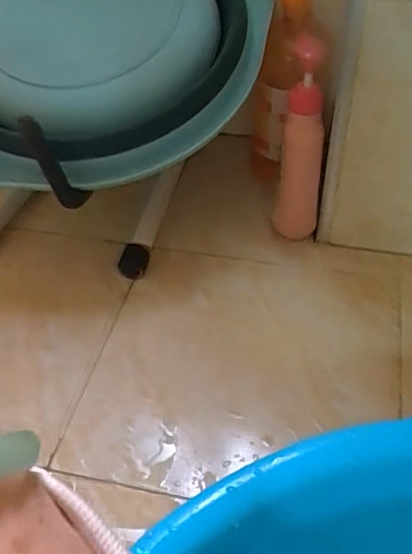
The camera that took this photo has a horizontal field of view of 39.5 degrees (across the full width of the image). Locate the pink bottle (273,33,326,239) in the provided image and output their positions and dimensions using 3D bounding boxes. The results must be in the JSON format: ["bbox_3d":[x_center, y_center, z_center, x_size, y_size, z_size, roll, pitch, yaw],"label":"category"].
[{"bbox_3d":[0.109,-0.144,0.654,0.048,0.224,0.046,4,44,6],"label":"pink bottle"}]

